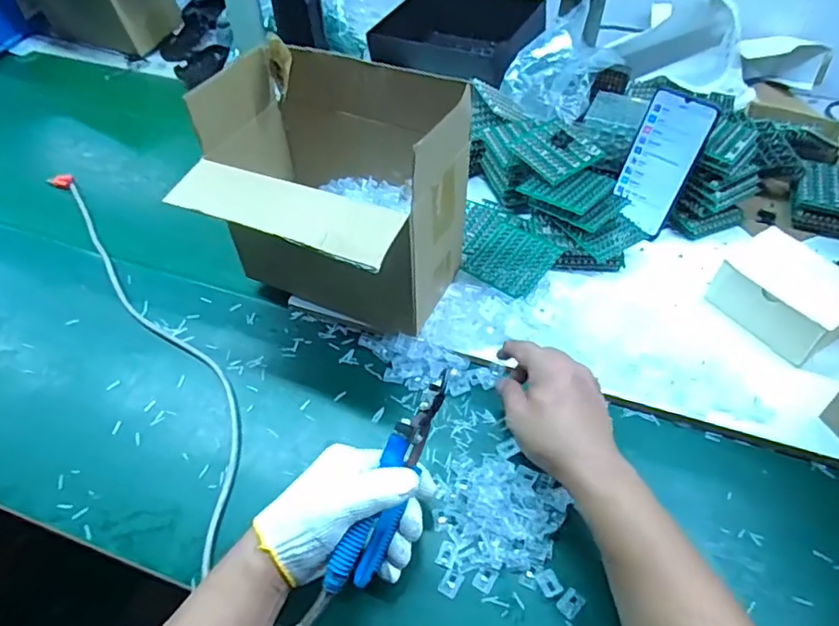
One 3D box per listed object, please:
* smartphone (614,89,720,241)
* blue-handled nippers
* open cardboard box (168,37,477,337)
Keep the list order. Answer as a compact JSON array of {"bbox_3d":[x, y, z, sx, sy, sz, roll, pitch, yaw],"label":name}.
[{"bbox_3d":[0.283,-0.175,0.685,0.075,0.153,0.011,33,37,25],"label":"smartphone"},{"bbox_3d":[-0.019,0.132,0.470,0.022,0.052,0.183,21,76,17],"label":"blue-handled nippers"},{"bbox_3d":[-0.091,-0.102,0.601,0.236,0.234,0.196,20,55,16],"label":"open cardboard box"}]

